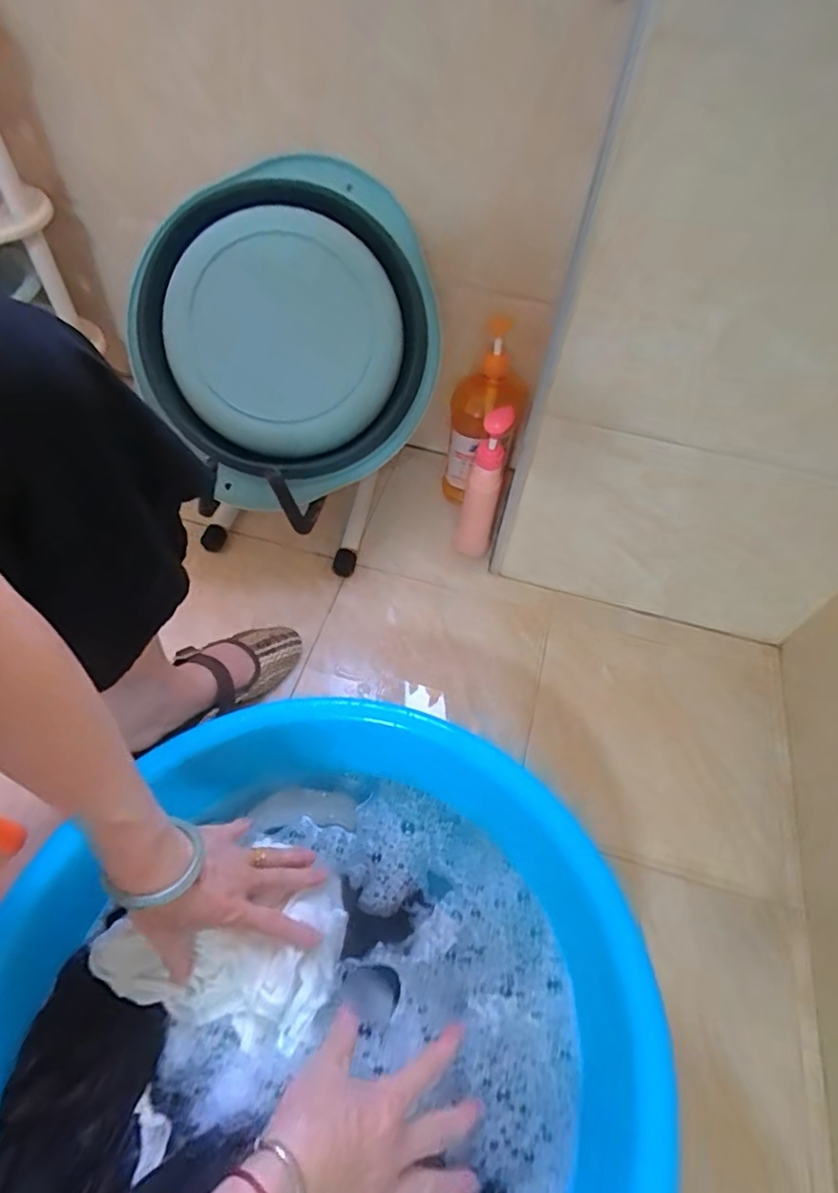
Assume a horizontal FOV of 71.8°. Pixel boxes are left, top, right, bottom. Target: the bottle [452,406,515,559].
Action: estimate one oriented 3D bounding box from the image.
[{"bbox_3d":[0.089,-0.147,0.802,0.053,0.229,0.057,12,54,4],"label":"bottle"}]

